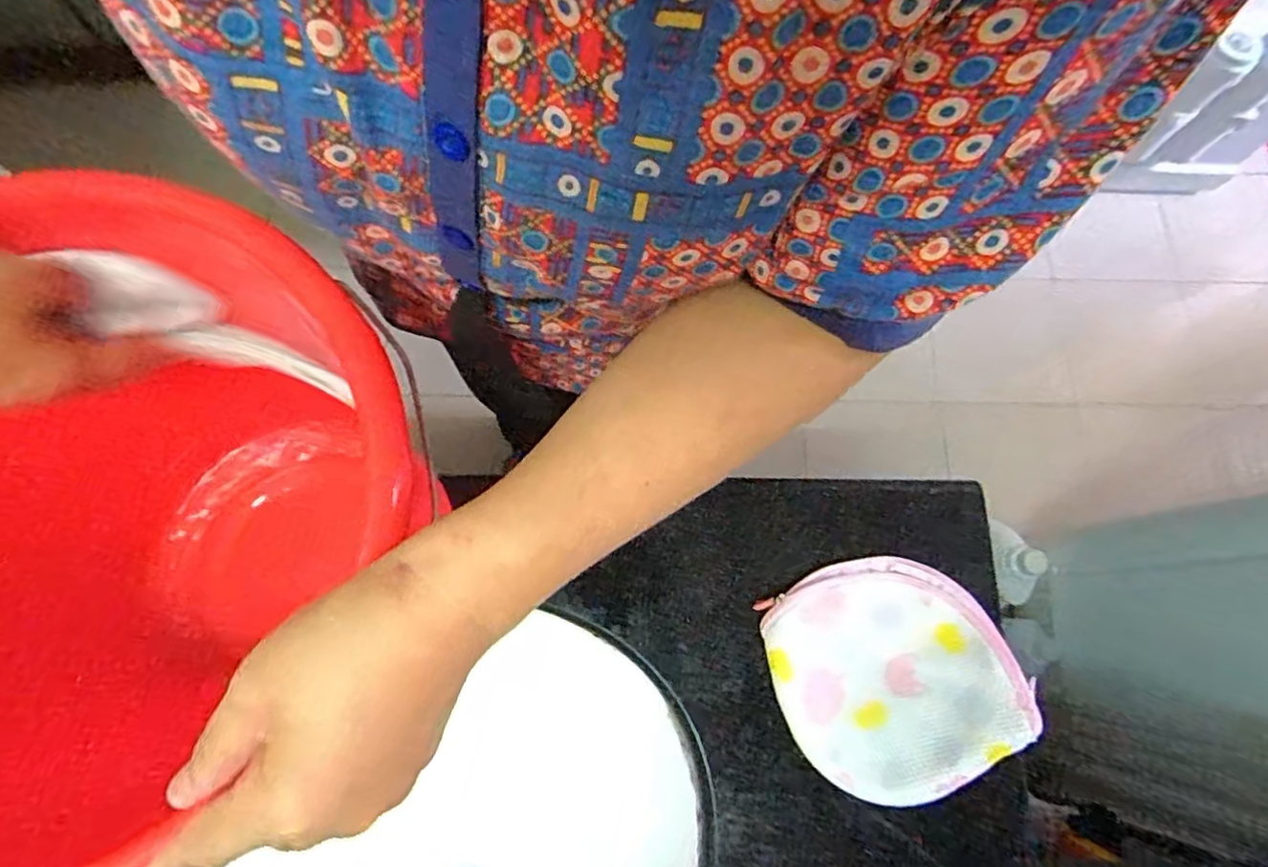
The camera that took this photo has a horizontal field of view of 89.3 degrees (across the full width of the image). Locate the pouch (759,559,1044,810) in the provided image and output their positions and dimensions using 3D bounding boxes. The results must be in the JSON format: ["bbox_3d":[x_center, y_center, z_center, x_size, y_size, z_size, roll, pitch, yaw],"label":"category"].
[{"bbox_3d":[0.200,0.185,0.504,0.167,0.062,0.167,0,75,0],"label":"pouch"}]

